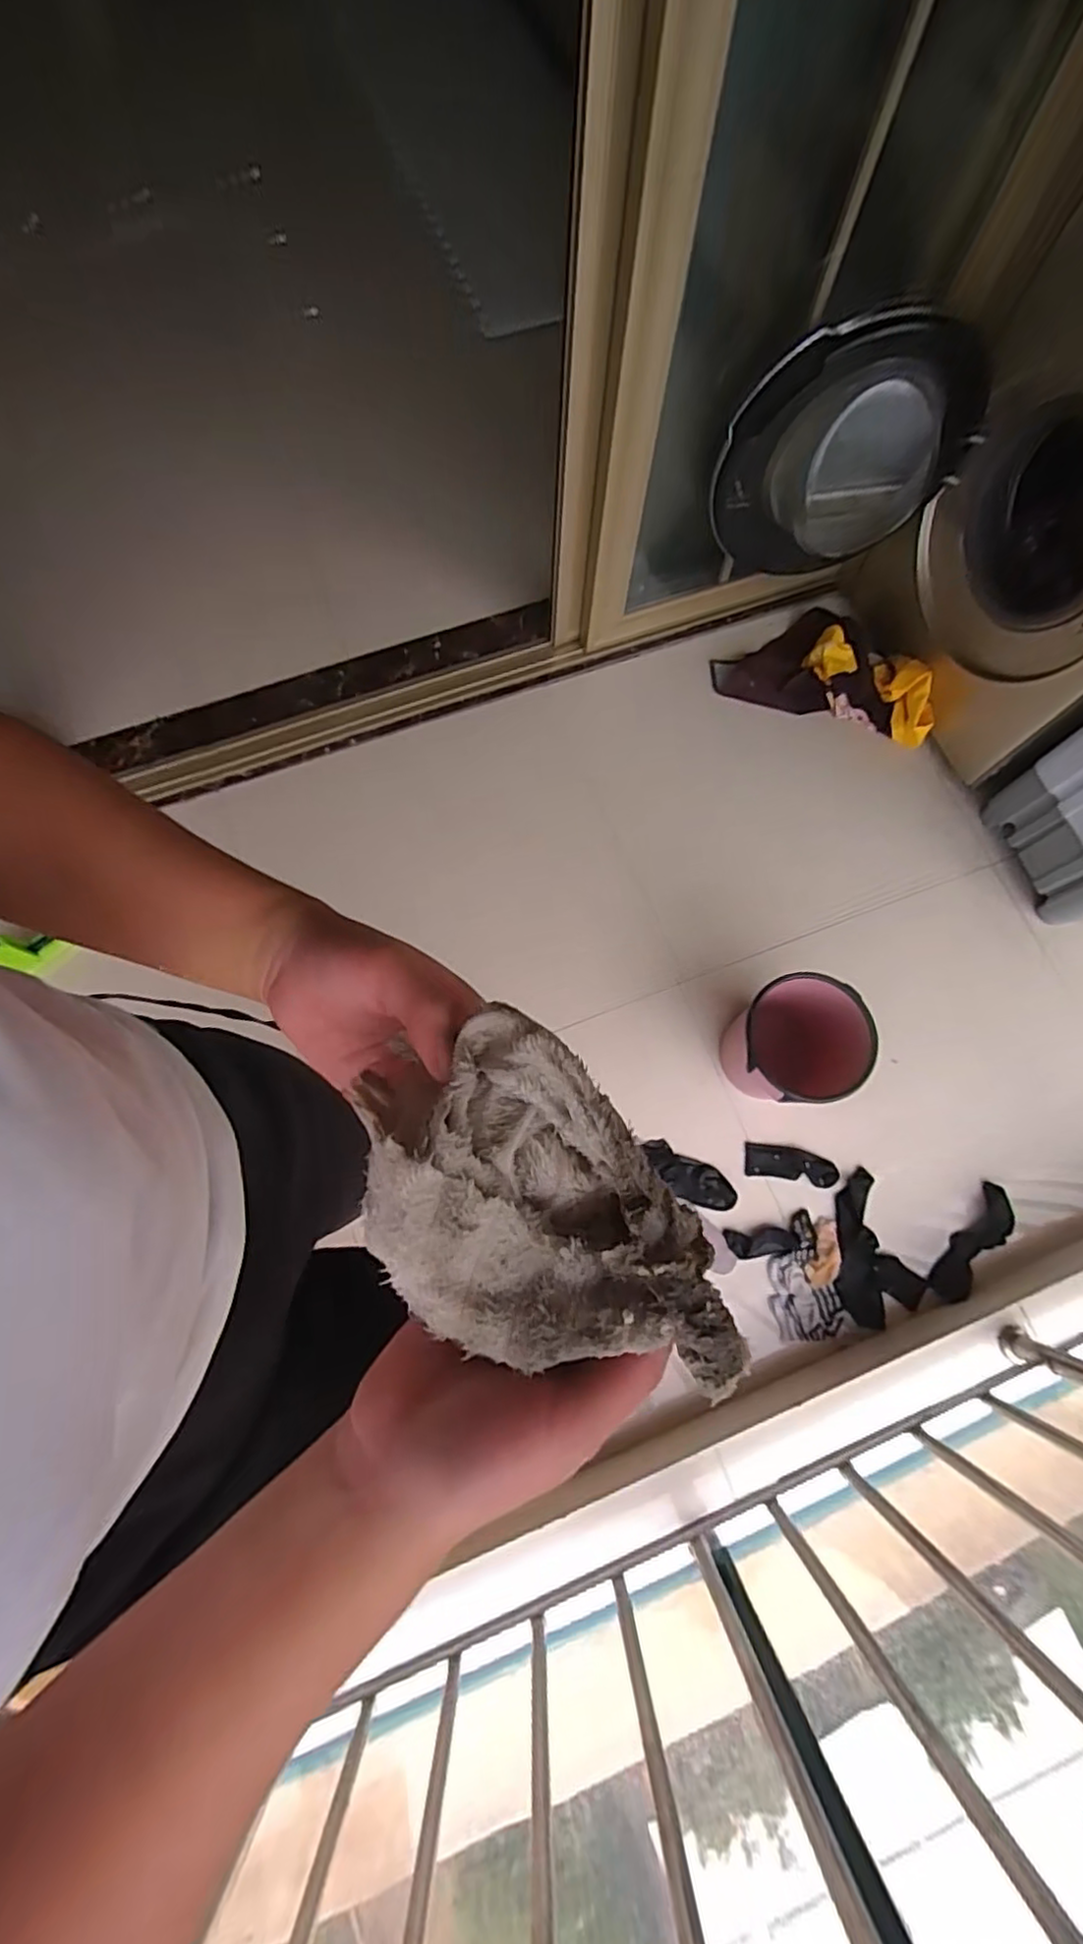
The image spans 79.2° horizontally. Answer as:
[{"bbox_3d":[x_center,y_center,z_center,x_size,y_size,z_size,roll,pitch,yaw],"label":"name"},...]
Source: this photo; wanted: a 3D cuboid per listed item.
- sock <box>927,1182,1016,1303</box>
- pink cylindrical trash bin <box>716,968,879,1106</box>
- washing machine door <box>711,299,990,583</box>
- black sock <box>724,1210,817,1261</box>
[{"bbox_3d":[0.818,0.514,1.238,0.240,0.035,0.101,-40,80,-10],"label":"sock"},{"bbox_3d":[0.456,0.143,1.221,0.206,0.269,0.227,13,76,2],"label":"pink cylindrical trash bin"},{"bbox_3d":[0.554,-0.928,1.207,0.437,0.445,0.135,-12,76,-4],"label":"washing machine door"},{"bbox_3d":[0.441,0.514,1.270,0.166,0.024,0.066,-11,76,-4],"label":"black sock"}]

